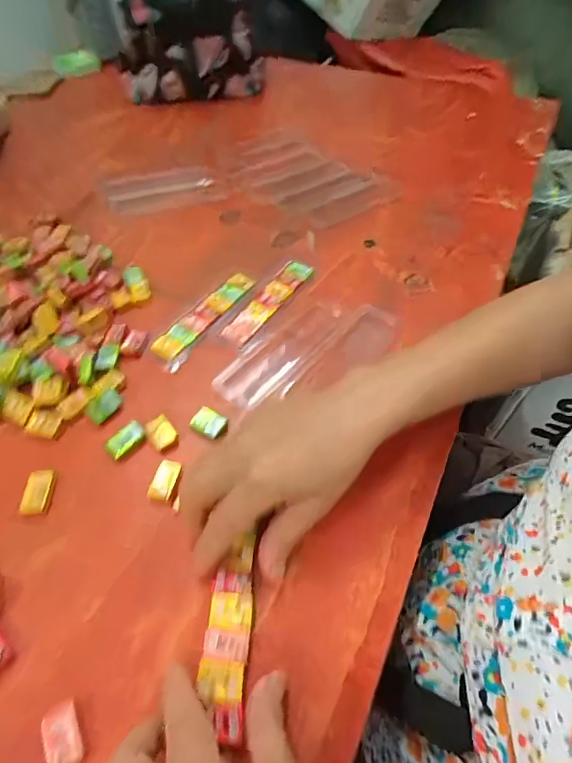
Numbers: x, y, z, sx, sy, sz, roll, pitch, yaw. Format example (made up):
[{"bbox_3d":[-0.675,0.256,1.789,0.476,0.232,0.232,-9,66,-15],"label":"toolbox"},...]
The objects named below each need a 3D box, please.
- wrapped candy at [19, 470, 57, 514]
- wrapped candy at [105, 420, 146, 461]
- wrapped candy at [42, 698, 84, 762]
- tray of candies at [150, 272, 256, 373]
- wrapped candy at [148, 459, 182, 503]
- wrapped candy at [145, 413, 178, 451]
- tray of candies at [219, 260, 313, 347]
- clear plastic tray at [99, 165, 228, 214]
[{"bbox_3d":[-0.175,0.077,0.303,0.016,0.007,0.031,-3,54,-1],"label":"wrapped candy"},{"bbox_3d":[-0.122,0.044,0.326,0.017,0.004,0.030,37,63,25],"label":"wrapped candy"},{"bbox_3d":[-0.117,0.186,0.224,0.017,0.007,0.030,-26,57,-16],"label":"wrapped candy"},{"bbox_3d":[-0.077,-0.061,0.398,0.034,0.008,0.125,26,59,19],"label":"tray of candies"},{"bbox_3d":[-0.086,0.070,0.305,0.016,0.005,0.030,11,55,10],"label":"wrapped candy"},{"bbox_3d":[-0.097,0.039,0.330,0.020,0.004,0.027,-33,60,-20],"label":"wrapped candy"},{"bbox_3d":[-0.017,-0.080,0.410,0.026,0.009,0.116,30,60,21],"label":"tray of candies"},{"bbox_3d":[-0.151,-0.236,0.524,0.133,0.011,0.088,-16,55,-10],"label":"clear plastic tray"}]

